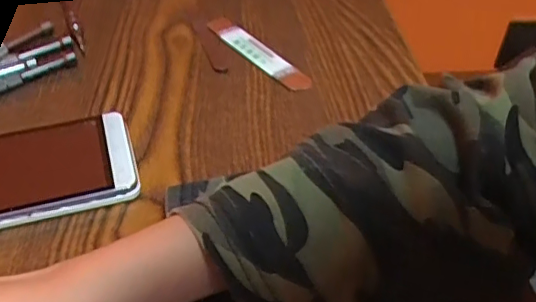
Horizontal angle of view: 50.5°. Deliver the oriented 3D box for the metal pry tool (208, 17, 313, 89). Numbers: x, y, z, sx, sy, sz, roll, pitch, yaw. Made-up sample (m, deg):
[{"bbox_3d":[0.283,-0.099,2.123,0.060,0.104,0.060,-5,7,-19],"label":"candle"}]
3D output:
[{"bbox_3d":[-0.009,-0.078,0.436,0.020,0.004,0.115,-26,49,-27],"label":"metal pry tool"}]

